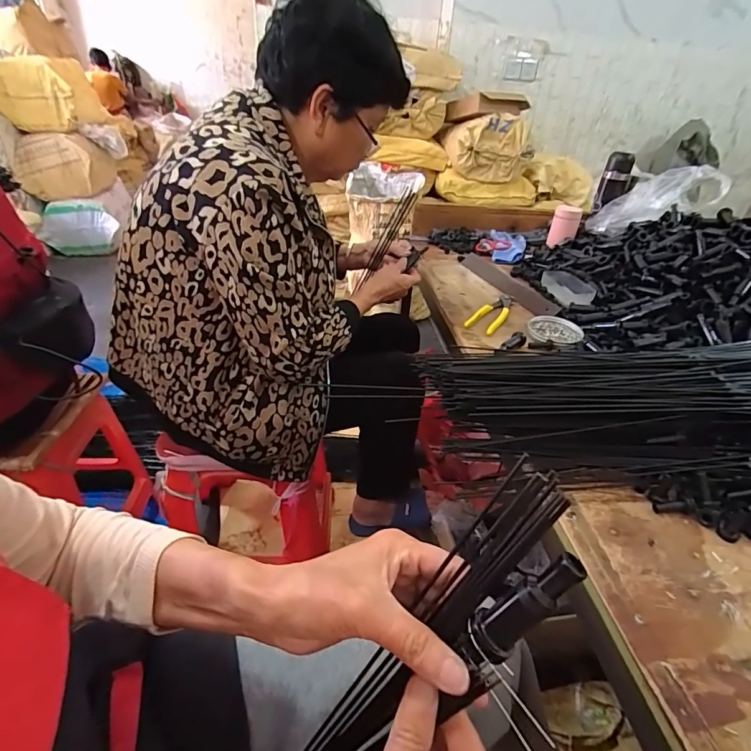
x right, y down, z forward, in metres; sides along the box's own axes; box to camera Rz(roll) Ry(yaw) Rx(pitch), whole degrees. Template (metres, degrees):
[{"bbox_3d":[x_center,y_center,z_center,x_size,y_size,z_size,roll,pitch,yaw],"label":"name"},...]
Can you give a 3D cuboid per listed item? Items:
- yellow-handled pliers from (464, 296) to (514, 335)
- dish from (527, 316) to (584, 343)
[{"bbox_3d":[0.222,-0.118,0.828,0.053,0.016,0.166,23,40,25],"label":"yellow-handled pliers"},{"bbox_3d":[0.314,-0.080,0.776,0.085,0.012,0.091,2,36,-2],"label":"dish"}]

